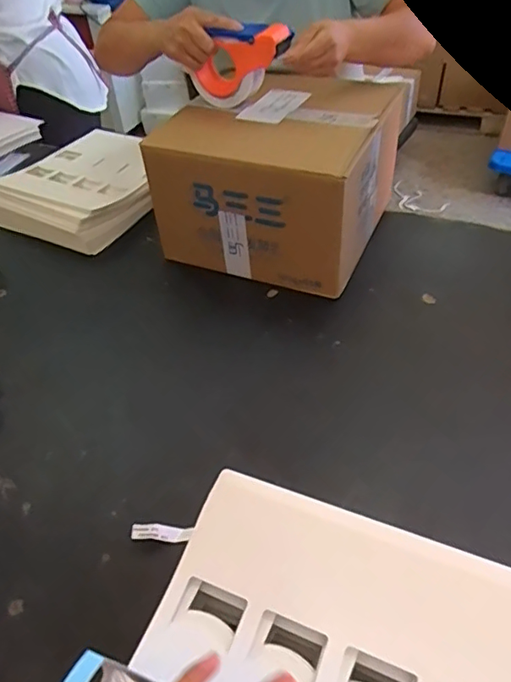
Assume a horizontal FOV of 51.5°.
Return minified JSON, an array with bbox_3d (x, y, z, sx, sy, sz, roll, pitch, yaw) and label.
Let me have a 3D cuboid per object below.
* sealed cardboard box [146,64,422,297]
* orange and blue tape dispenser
[{"bbox_3d":[0.038,-0.286,0.905,0.334,0.210,0.323,16,50,20],"label":"sealed cardboard box"},{"bbox_3d":[-0.027,-0.437,0.820,0.166,0.103,0.085,-17,33,42],"label":"orange and blue tape dispenser"}]

